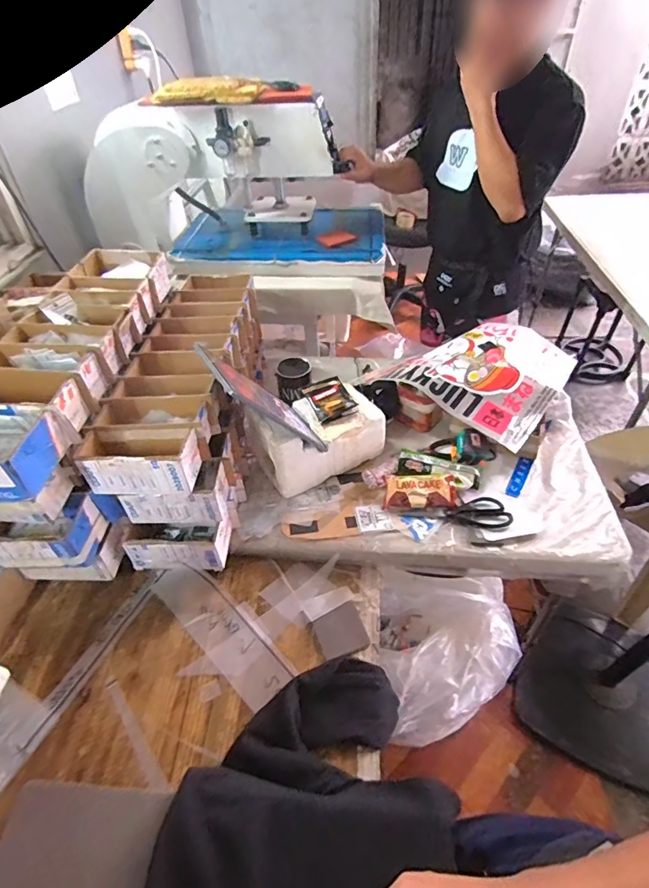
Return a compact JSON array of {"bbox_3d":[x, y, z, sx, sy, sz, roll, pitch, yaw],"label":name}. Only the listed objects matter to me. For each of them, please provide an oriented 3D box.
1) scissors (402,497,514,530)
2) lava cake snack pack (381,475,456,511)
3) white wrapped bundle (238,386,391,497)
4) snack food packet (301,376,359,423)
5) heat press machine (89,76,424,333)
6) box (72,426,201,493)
[{"bbox_3d":[0.244,0.132,0.836,0.179,0.012,0.071,-8,45,-5],"label":"scissors"},{"bbox_3d":[0.180,0.091,0.867,0.131,0.035,0.062,0,44,3],"label":"lava cake snack pack"},{"bbox_3d":[-0.013,-0.022,0.914,0.233,0.145,0.150,-23,48,-19],"label":"white wrapped bundle"},{"bbox_3d":[0.013,-0.093,0.911,0.084,0.031,0.110,-19,47,-16],"label":"snack food packet"},{"bbox_3d":[-0.166,-0.700,1.298,0.789,0.464,0.494,13,47,16],"label":"heat press machine"},{"bbox_3d":[-0.273,0.024,0.693,0.159,0.072,0.079,1,45,4],"label":"box"}]

